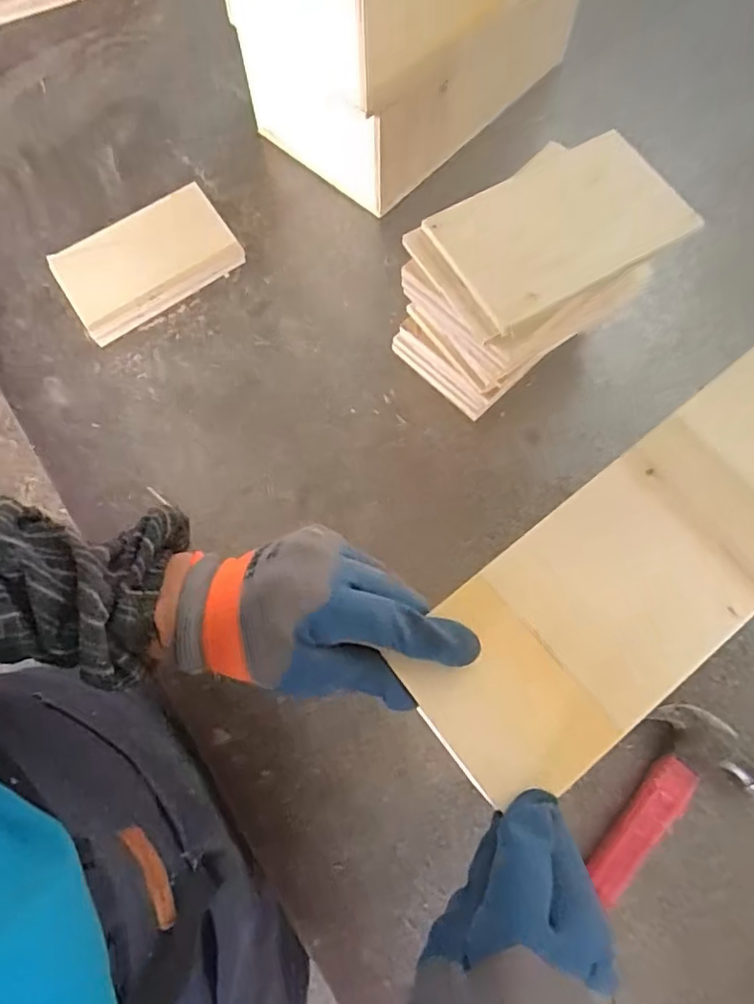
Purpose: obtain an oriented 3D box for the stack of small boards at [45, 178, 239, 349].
[{"bbox_3d":[-0.250,-0.261,0.649,0.185,0.029,0.117,-31,73,-9],"label":"stack of small boards"}]

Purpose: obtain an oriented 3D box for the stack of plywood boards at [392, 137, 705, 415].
[{"bbox_3d":[0.132,-0.188,0.542,0.205,0.180,0.136,-32,73,-9],"label":"stack of plywood boards"}]

